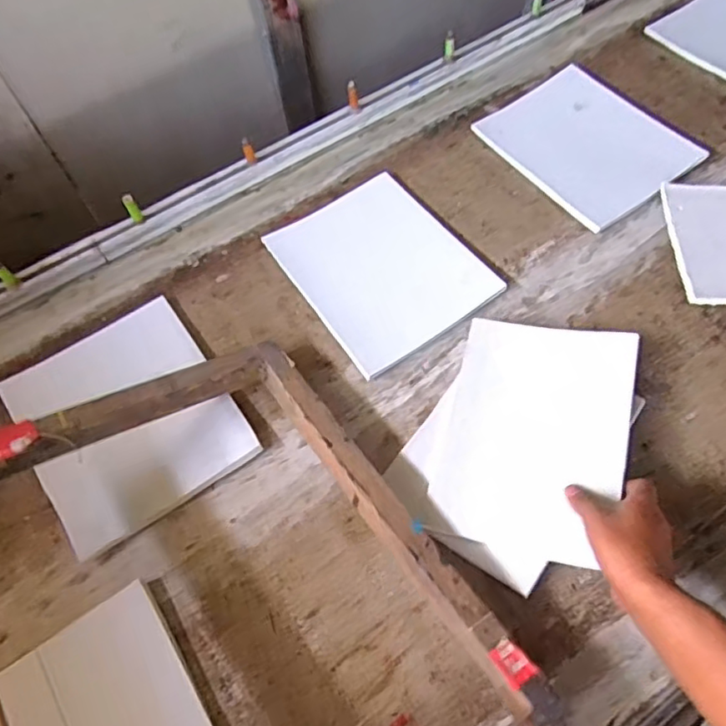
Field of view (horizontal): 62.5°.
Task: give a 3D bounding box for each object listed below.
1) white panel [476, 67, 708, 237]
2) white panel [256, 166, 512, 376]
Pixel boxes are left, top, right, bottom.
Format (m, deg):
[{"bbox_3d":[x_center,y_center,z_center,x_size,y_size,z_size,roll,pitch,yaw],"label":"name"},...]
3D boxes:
[{"bbox_3d":[0.327,-0.325,0.878,0.202,0.013,0.263,-36,65,-5],"label":"white panel"},{"bbox_3d":[0.025,-0.134,0.825,0.220,0.015,0.262,-32,68,-11],"label":"white panel"}]

